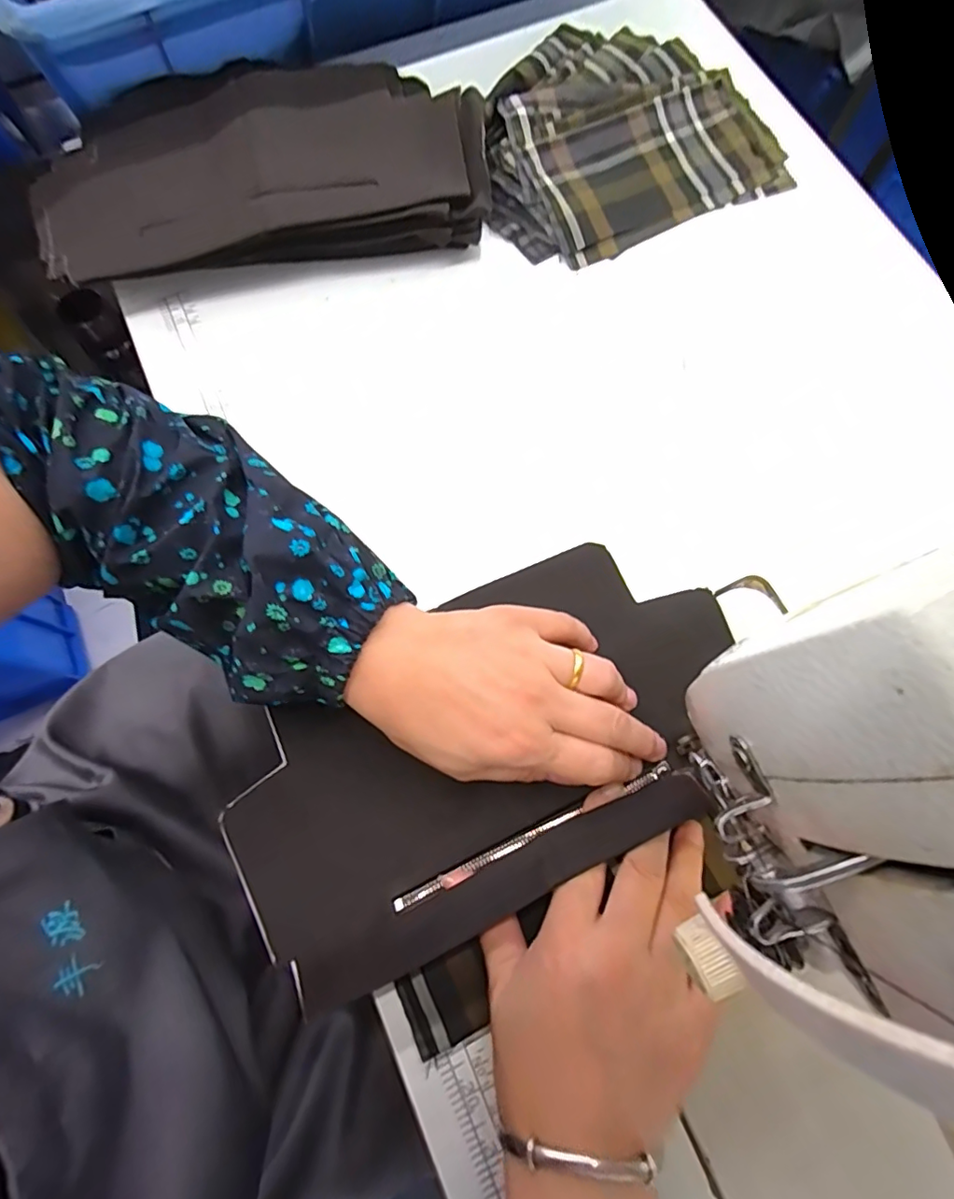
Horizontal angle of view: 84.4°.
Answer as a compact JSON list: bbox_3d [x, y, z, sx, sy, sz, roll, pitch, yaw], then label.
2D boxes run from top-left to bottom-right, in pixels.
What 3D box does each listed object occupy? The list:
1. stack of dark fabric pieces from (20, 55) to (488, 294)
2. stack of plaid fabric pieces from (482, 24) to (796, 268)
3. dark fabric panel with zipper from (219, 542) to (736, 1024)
[{"bbox_3d":[-0.155,-0.314,0.378,0.304,0.039,0.186,-12,75,-4],"label":"stack of dark fabric pieces"},{"bbox_3d":[0.102,-0.357,0.396,0.220,0.033,0.186,-25,76,-6],"label":"stack of plaid fabric pieces"},{"bbox_3d":[0.008,0.075,0.287,0.290,0.024,0.156,-25,66,-7],"label":"dark fabric panel with zipper"}]

